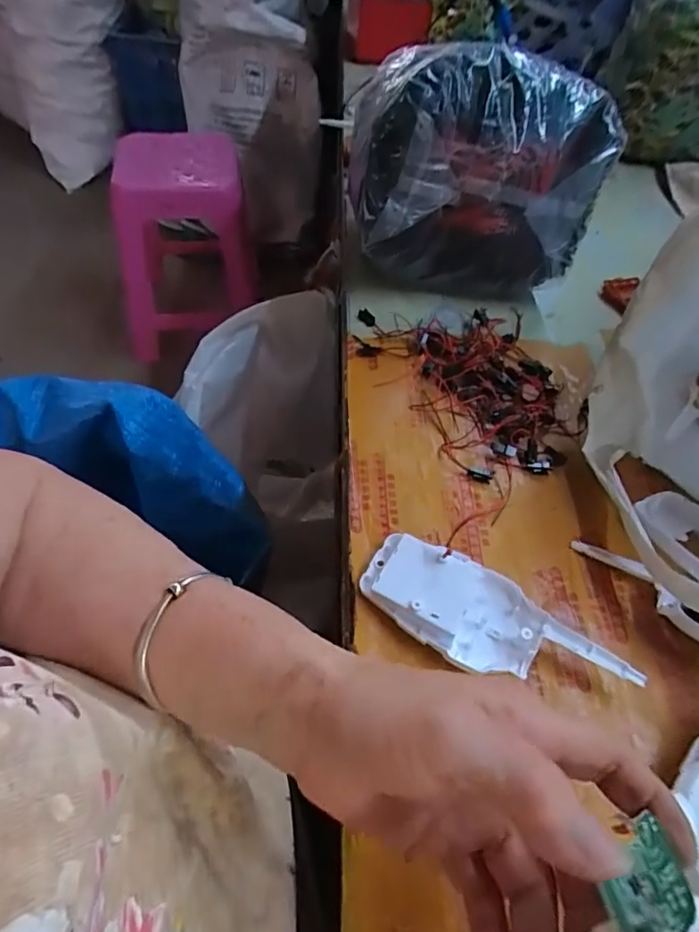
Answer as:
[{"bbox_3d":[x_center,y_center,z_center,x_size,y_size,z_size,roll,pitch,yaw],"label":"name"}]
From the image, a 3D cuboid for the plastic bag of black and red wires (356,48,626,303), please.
[{"bbox_3d":[0.111,-0.255,0.488,0.205,0.188,0.119,-2,54,-7],"label":"plastic bag of black and red wires"}]

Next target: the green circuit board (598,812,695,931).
[{"bbox_3d":[0.097,0.137,0.173,0.040,0.004,0.030,-2,62,-35],"label":"green circuit board"}]

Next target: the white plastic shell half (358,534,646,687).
[{"bbox_3d":[0.083,0.098,0.326,0.159,0.022,0.062,29,57,15],"label":"white plastic shell half"}]

